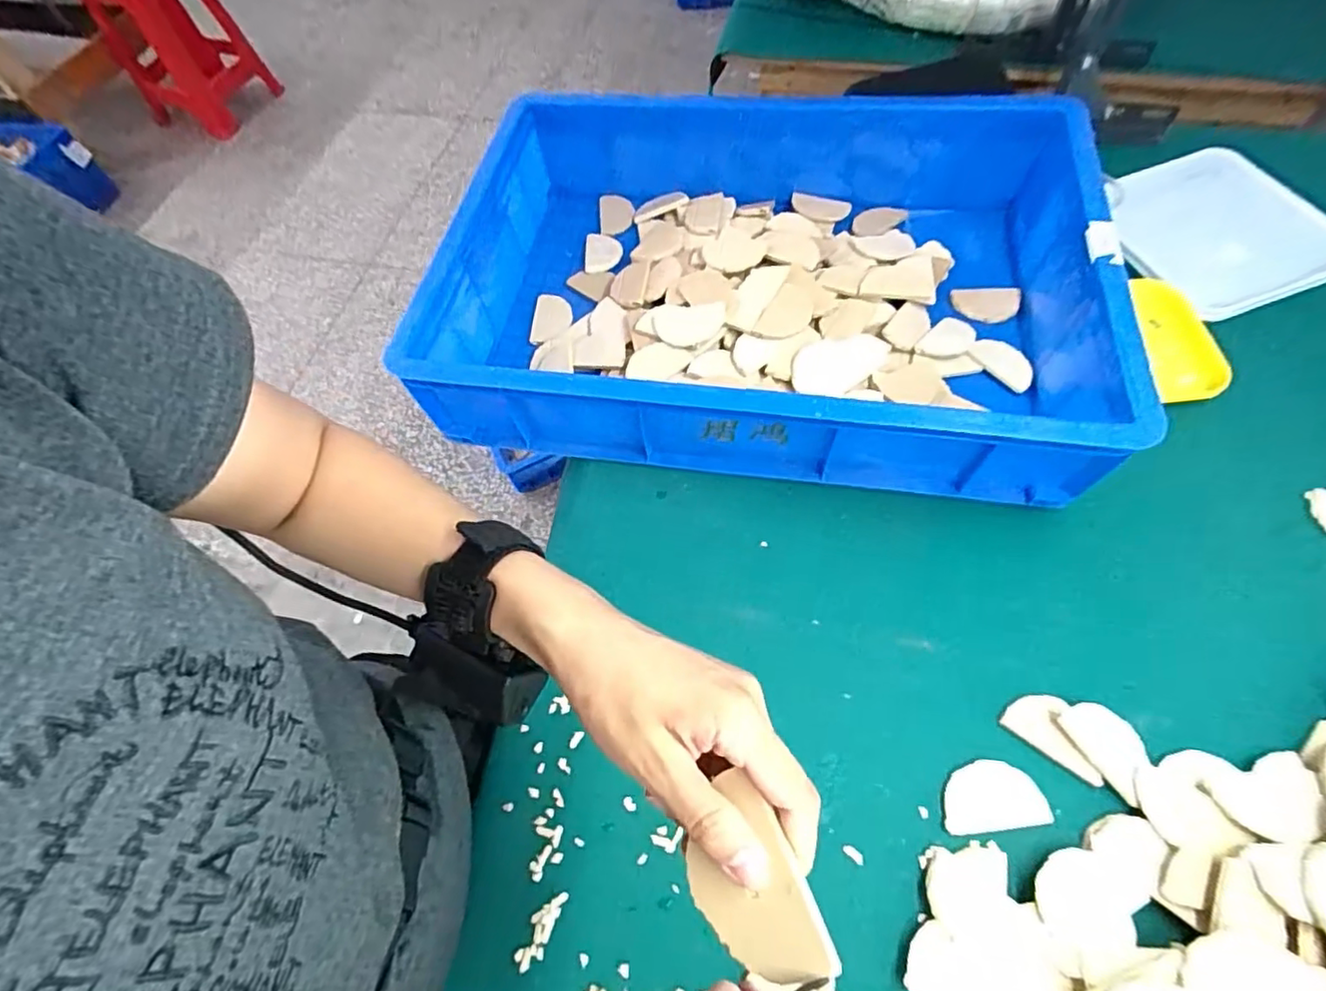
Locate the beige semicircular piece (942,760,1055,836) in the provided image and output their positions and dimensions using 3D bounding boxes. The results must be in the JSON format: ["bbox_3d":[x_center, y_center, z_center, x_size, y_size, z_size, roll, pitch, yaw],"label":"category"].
[{"bbox_3d":[0.233,0.214,0.432,0.071,0.004,0.043,-9,57,3],"label":"beige semicircular piece"}]

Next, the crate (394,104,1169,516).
[{"bbox_3d":[0.090,-0.243,0.624,0.595,0.131,0.462,7,62,7],"label":"crate"}]

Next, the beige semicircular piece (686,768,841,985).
[{"bbox_3d":[0.030,0.142,0.225,0.043,0.006,0.067,-33,60,18],"label":"beige semicircular piece"}]

